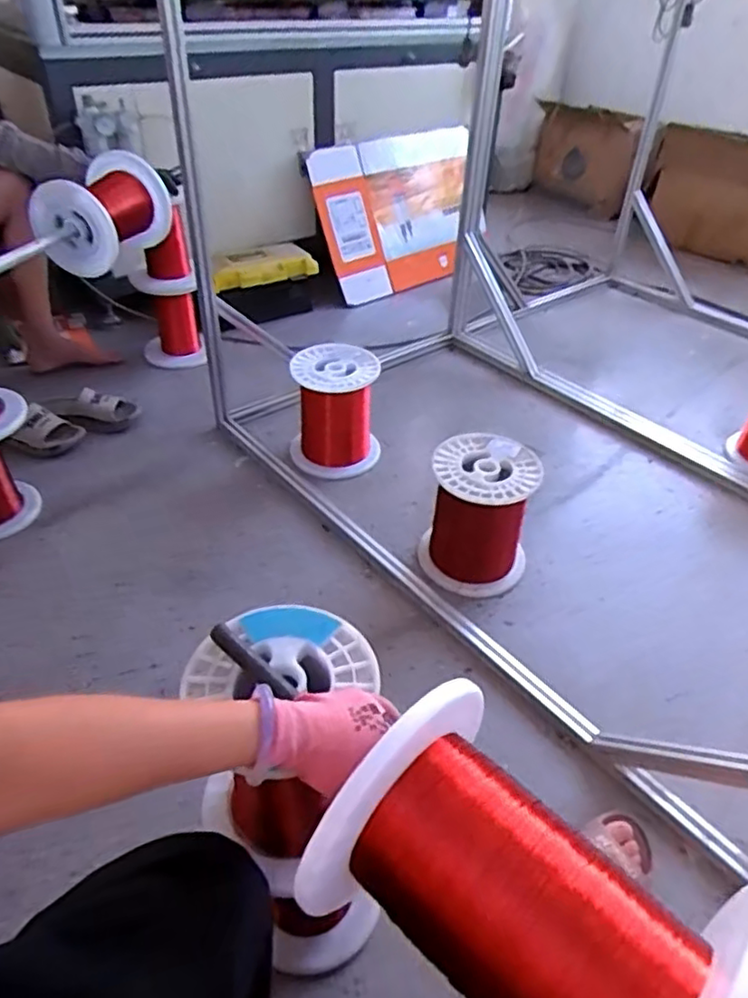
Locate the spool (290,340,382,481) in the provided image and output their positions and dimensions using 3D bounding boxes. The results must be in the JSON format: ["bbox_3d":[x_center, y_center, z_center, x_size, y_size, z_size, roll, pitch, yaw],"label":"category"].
[{"bbox_3d":[-0.095,-0.204,1.569,0.214,0.252,0.198,-3,41,-3],"label":"spool"}]

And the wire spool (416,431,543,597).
[{"bbox_3d":[0.199,0.034,1.276,0.206,0.244,0.215,8,42,9],"label":"wire spool"}]

